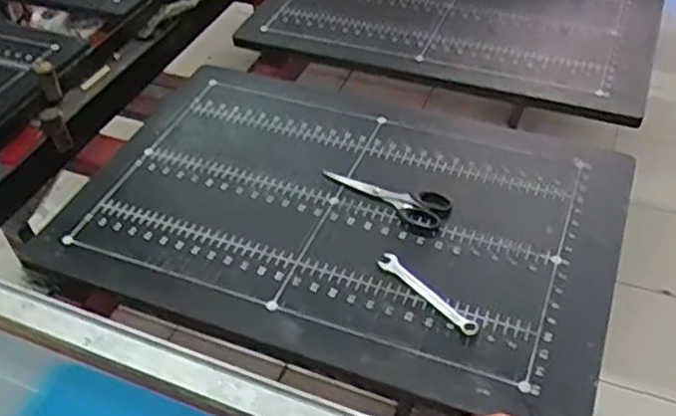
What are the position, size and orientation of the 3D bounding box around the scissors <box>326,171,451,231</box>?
[{"bbox_3d":[0.054,-0.019,0.787,0.152,0.009,0.050,24,50,26],"label":"scissors"}]

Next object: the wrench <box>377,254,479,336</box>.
[{"bbox_3d":[0.089,0.084,0.679,0.020,0.007,0.124,-33,51,-28],"label":"wrench"}]

